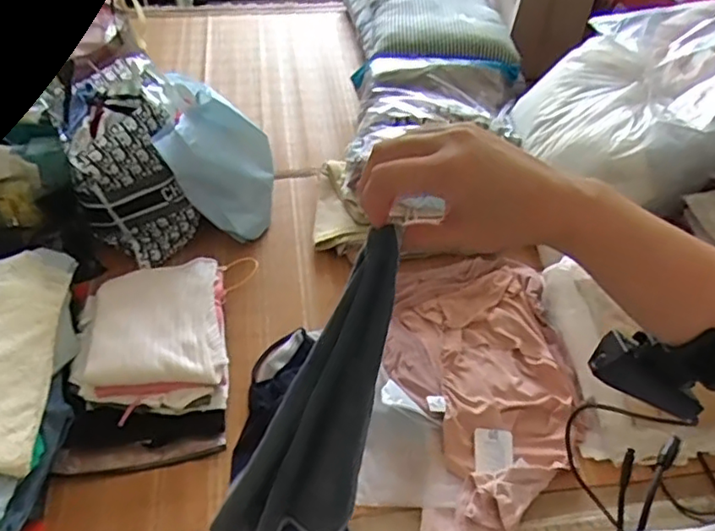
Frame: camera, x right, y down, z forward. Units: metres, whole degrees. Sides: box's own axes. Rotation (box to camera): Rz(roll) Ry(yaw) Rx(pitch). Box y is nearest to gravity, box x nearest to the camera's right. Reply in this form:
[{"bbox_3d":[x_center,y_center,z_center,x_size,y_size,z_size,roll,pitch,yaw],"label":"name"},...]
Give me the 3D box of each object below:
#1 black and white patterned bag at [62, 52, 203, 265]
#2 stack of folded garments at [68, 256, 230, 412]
[{"bbox_3d":[-0.475,-0.215,1.310,0.233,0.326,0.310,-9,49,-11],"label":"black and white patterned bag"},{"bbox_3d":[-0.373,0.126,1.119,0.258,0.100,0.309,-6,49,-8],"label":"stack of folded garments"}]

